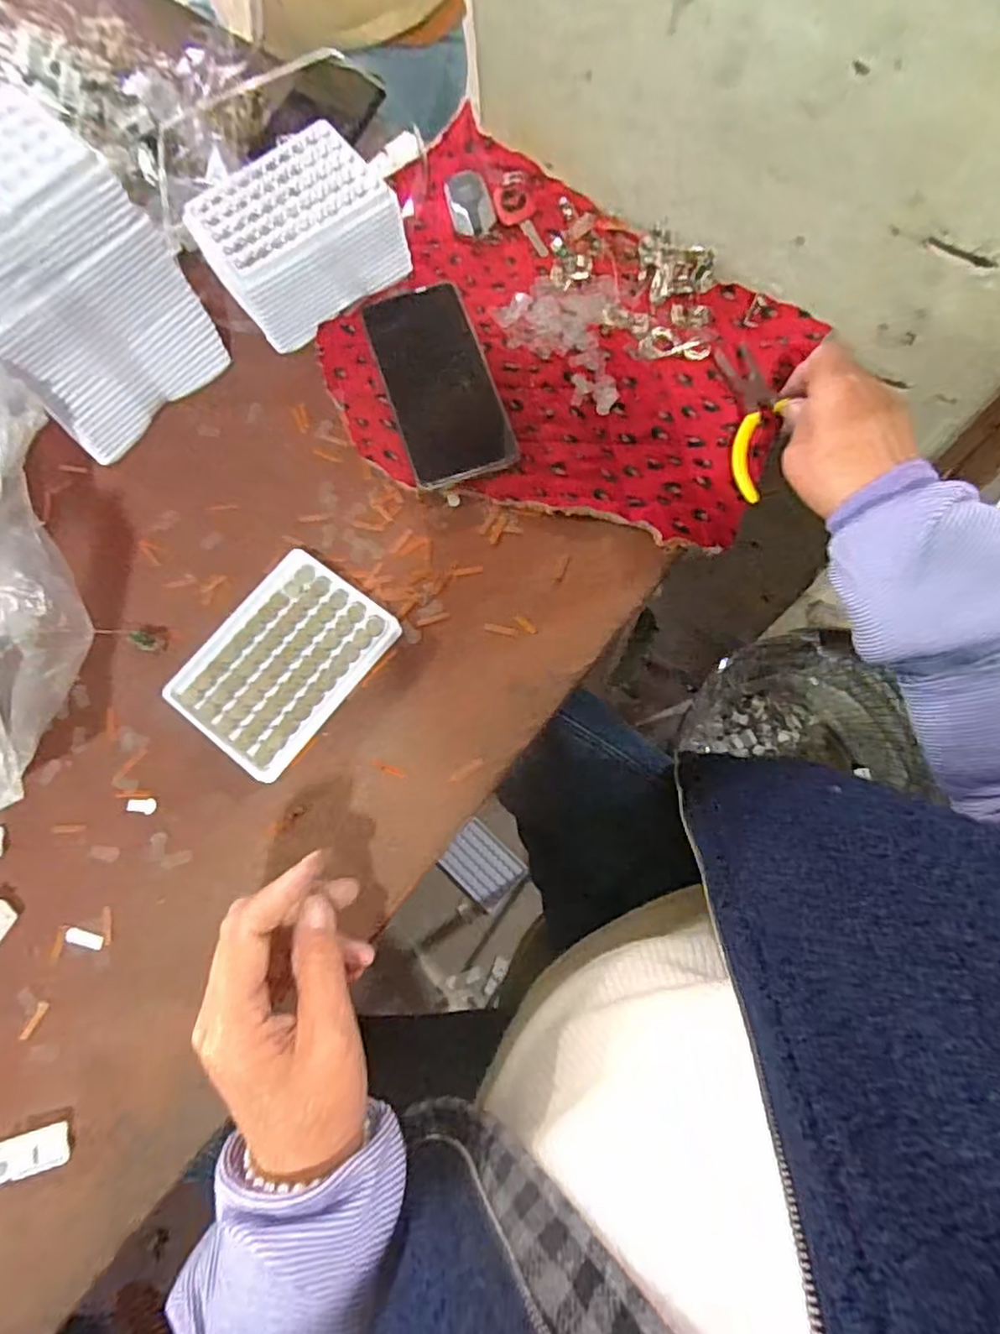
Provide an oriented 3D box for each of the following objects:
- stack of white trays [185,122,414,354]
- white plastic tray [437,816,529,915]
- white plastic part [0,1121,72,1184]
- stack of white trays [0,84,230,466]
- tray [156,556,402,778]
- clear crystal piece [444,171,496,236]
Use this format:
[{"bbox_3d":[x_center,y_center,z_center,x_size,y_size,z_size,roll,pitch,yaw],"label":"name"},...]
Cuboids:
[{"bbox_3d":[-0.150,-0.321,0.483,0.132,0.065,0.097,-37,75,-9],"label":"stack of white trays"},{"bbox_3d":[-0.029,0.328,1.067,0.126,0.032,0.099,42,79,13],"label":"white plastic tray"},{"bbox_3d":[-0.265,0.267,0.349,0.057,0.011,0.020,-15,73,-2],"label":"white plastic part"},{"bbox_3d":[-0.285,-0.242,0.419,0.083,0.150,0.130,37,78,12],"label":"stack of white trays"},{"bbox_3d":[-0.140,-0.005,0.420,0.098,0.016,0.131,35,77,12],"label":"tray"},{"bbox_3d":[-0.025,-0.377,0.524,0.034,0.011,0.057,-14,73,-2],"label":"clear crystal piece"}]

